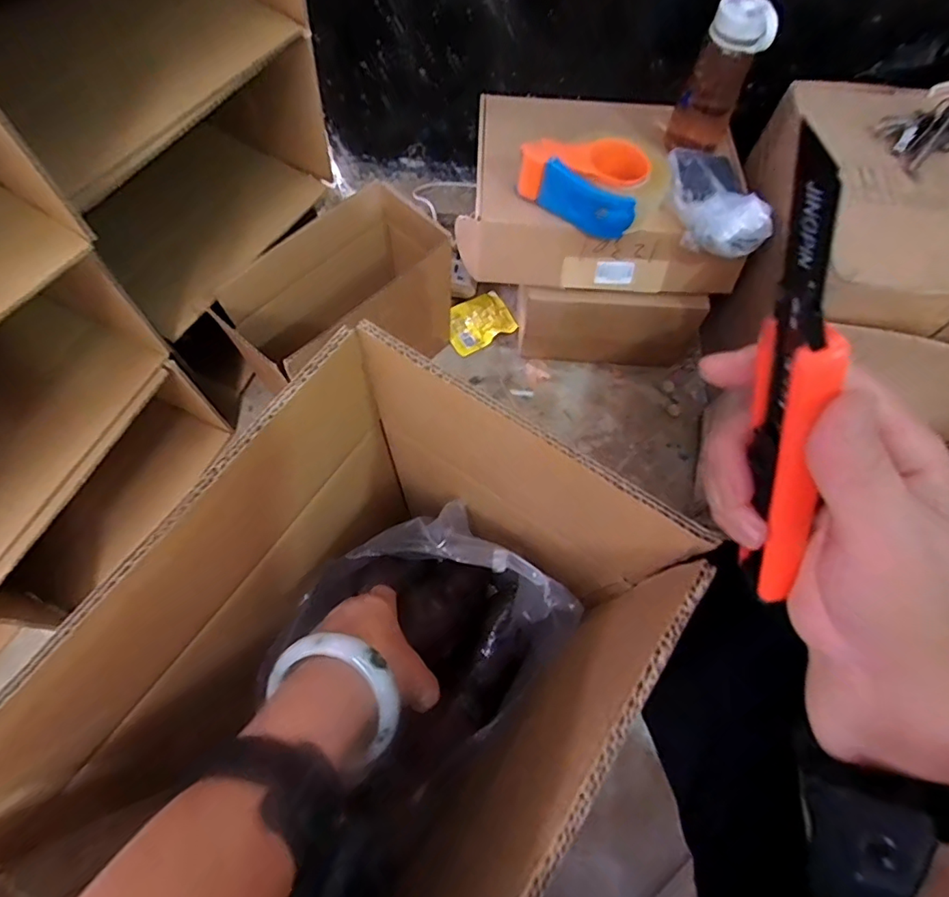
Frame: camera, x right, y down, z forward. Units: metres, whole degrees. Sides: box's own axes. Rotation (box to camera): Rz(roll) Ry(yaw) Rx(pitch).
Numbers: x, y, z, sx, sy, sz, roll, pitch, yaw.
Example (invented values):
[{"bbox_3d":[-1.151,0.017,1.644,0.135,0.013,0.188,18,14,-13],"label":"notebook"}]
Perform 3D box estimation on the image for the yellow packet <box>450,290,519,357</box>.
[{"bbox_3d":[0.008,-0.208,0.868,0.108,0.010,0.084,-27,72,-11],"label":"yellow packet"}]

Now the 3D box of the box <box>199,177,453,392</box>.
[{"bbox_3d":[-0.168,-0.183,0.736,0.153,0.220,0.278,41,73,13],"label":"box"}]

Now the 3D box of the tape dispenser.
[{"bbox_3d":[0.139,-0.339,0.662,0.155,0.063,0.104,22,70,7],"label":"tape dispenser"}]

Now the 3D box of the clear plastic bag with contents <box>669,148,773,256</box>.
[{"bbox_3d":[0.307,-0.329,0.666,0.107,0.055,0.180,3,69,0],"label":"clear plastic bag with contents"}]

